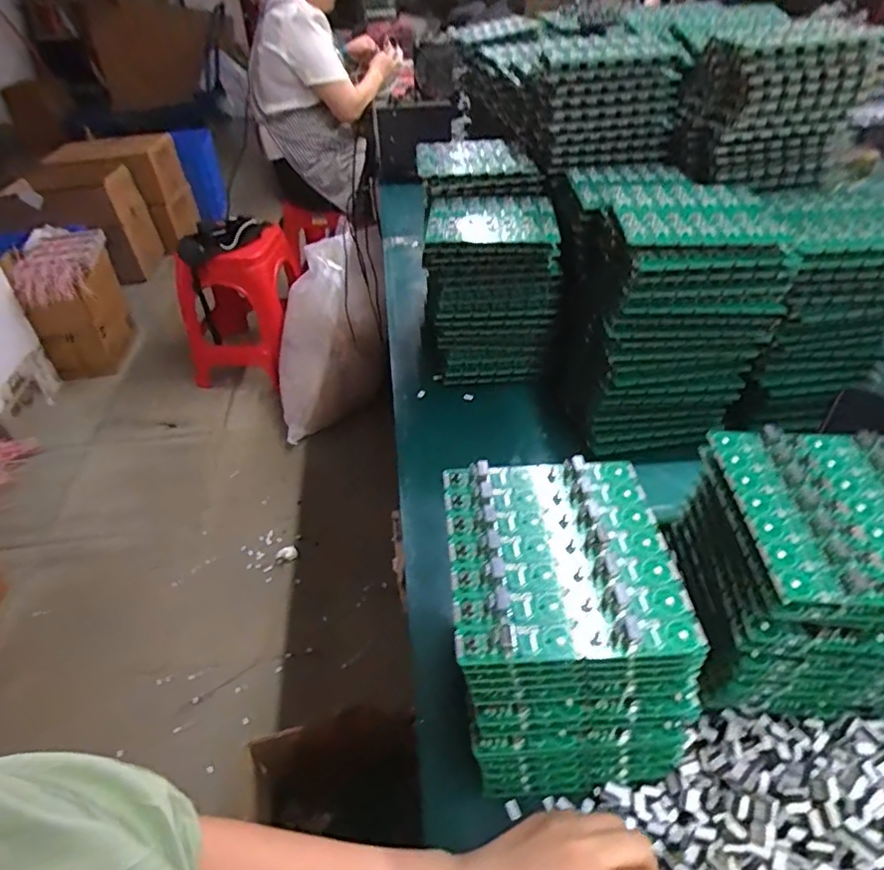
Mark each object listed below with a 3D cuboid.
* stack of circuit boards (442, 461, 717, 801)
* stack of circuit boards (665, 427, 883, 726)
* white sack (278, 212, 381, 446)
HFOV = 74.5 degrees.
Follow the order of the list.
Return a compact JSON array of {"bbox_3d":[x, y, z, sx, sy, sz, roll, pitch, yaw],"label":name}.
[{"bbox_3d":[0.080,0.131,0.410,0.140,0.157,0.160,-4,41,-1],"label":"stack of circuit boards"},{"bbox_3d":[0.263,0.094,0.420,0.141,0.124,0.155,1,41,5],"label":"stack of circuit boards"},{"bbox_3d":[-0.360,-0.296,1.769,0.333,0.478,0.362,-14,42,-13],"label":"white sack"}]

